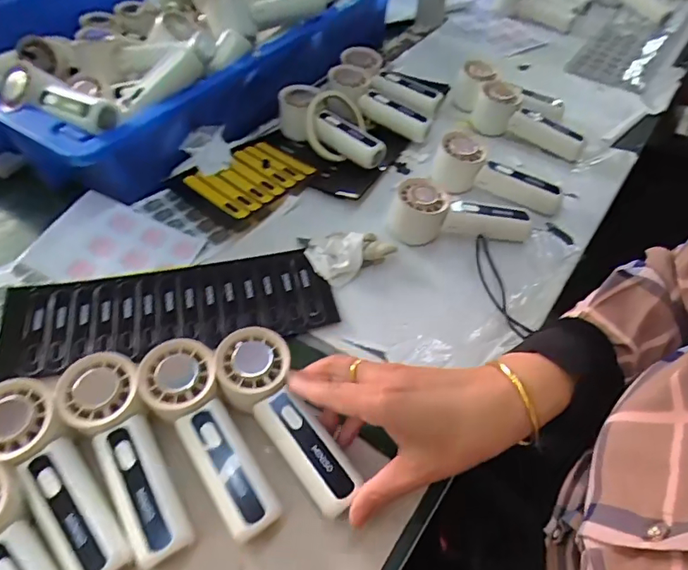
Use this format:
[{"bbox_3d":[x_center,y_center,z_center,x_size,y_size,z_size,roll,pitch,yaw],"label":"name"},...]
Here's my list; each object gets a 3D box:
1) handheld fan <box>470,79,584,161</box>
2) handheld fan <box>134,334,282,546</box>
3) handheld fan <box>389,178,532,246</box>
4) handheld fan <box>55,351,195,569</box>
[{"bbox_3d":[0.248,-0.224,0.660,0.153,0.049,0.067,23,53,13],"label":"handheld fan"},{"bbox_3d":[-0.102,0.116,0.373,0.057,0.053,0.155,-26,58,-23],"label":"handheld fan"},{"bbox_3d":[0.127,-0.081,0.540,0.150,0.047,0.052,0,52,-6],"label":"handheld fan"},{"bbox_3d":[-0.157,0.125,0.362,0.052,0.050,0.153,-27,59,-24],"label":"handheld fan"}]

